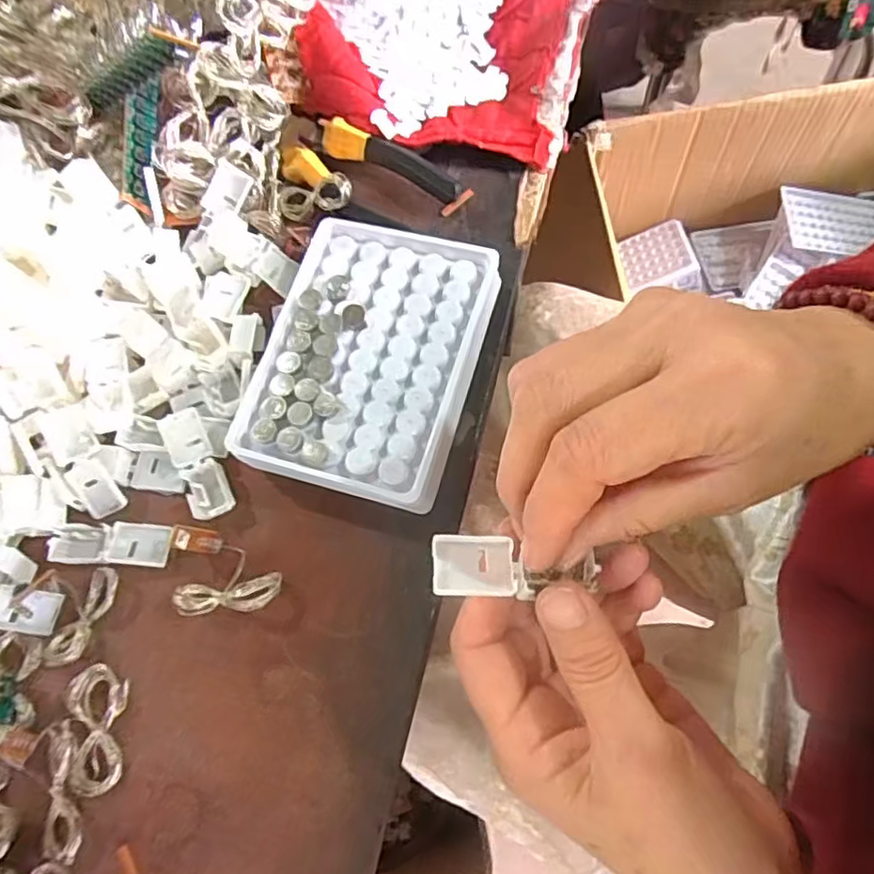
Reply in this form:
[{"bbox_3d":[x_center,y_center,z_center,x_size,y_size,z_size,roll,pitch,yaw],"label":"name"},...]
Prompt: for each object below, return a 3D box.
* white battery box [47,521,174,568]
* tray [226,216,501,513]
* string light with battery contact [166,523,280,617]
[{"bbox_3d":[-0.155,0.051,0.302,0.055,0.009,0.020,1,71,7],"label":"white battery box"},{"bbox_3d":[-0.033,-0.037,0.306,0.098,0.029,0.130,15,73,11],"label":"tray"},{"bbox_3d":[-0.102,0.064,0.285,0.058,0.018,0.035,28,76,15],"label":"string light with battery contact"}]

